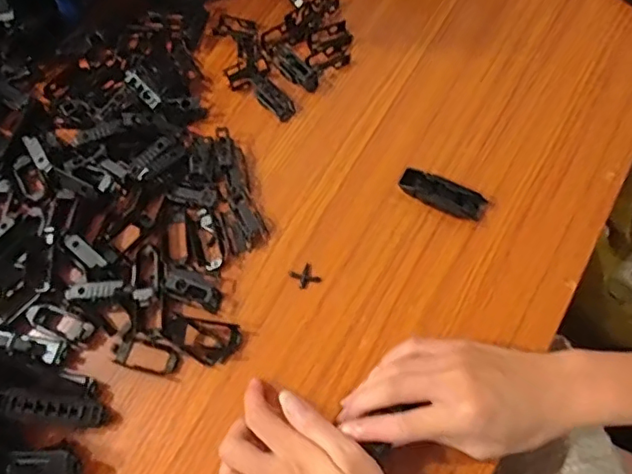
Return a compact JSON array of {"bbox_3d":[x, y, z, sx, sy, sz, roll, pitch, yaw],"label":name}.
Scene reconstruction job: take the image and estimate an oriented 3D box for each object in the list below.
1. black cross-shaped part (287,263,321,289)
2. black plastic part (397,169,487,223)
[{"bbox_3d":[-0.008,0.030,0.426,0.017,0.004,0.020,-34,70,-11],"label":"black cross-shaped part"},{"bbox_3d":[0.098,-0.033,0.437,0.066,0.015,0.023,29,72,16],"label":"black plastic part"}]

